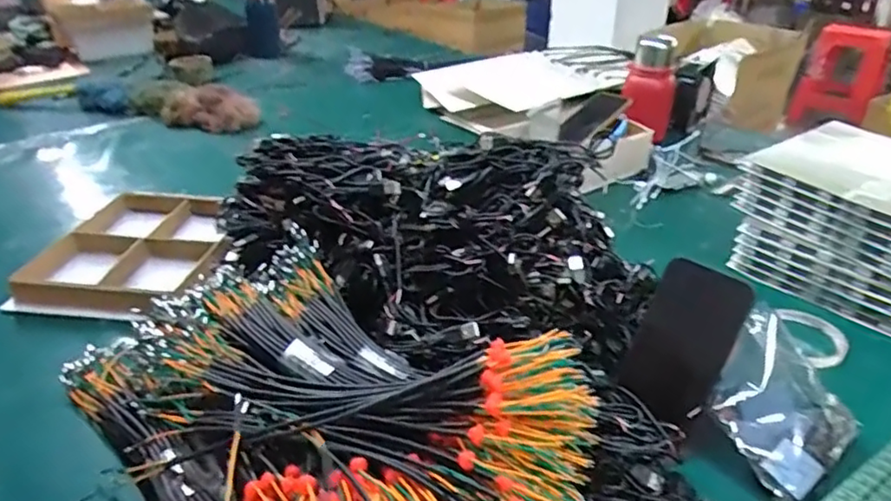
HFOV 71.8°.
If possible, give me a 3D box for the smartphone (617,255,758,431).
[{"bbox_3d":[0.202,0.078,0.522,0.071,0.130,0.009,24,8,18],"label":"smartphone"}]

